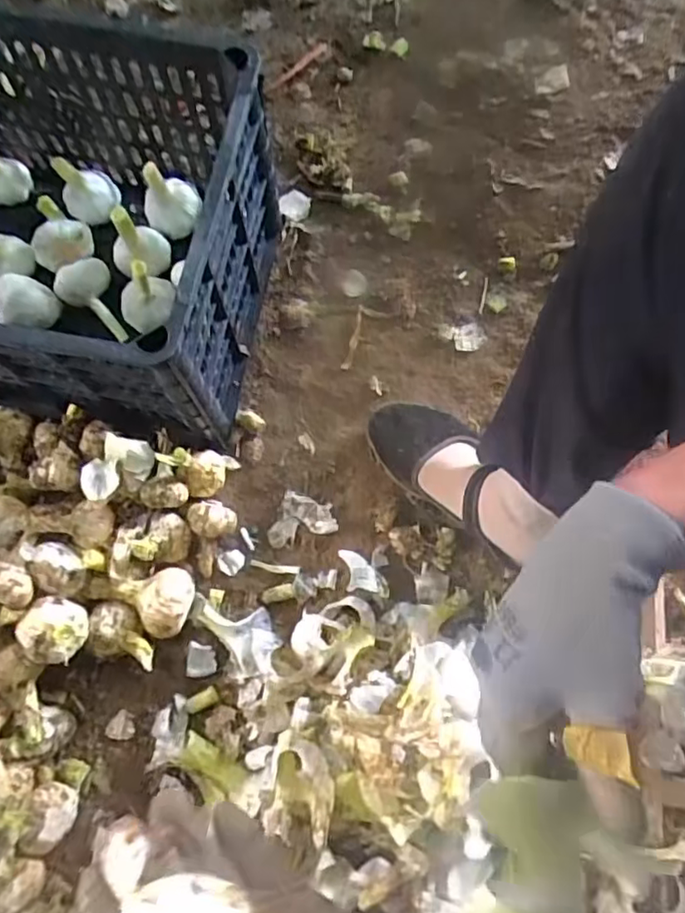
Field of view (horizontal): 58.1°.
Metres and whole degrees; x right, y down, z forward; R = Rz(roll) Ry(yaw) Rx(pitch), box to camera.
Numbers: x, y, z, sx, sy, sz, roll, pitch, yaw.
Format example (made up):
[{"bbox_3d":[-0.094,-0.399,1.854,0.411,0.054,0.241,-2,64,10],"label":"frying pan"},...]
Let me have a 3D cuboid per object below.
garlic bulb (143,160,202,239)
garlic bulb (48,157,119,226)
[{"bbox_3d":[-0.179,-0.269,0.640,0.058,0.061,0.053,0,74,1],"label":"garlic bulb"},{"bbox_3d":[-0.270,-0.283,0.653,0.056,0.076,0.047,-29,76,-7],"label":"garlic bulb"}]

